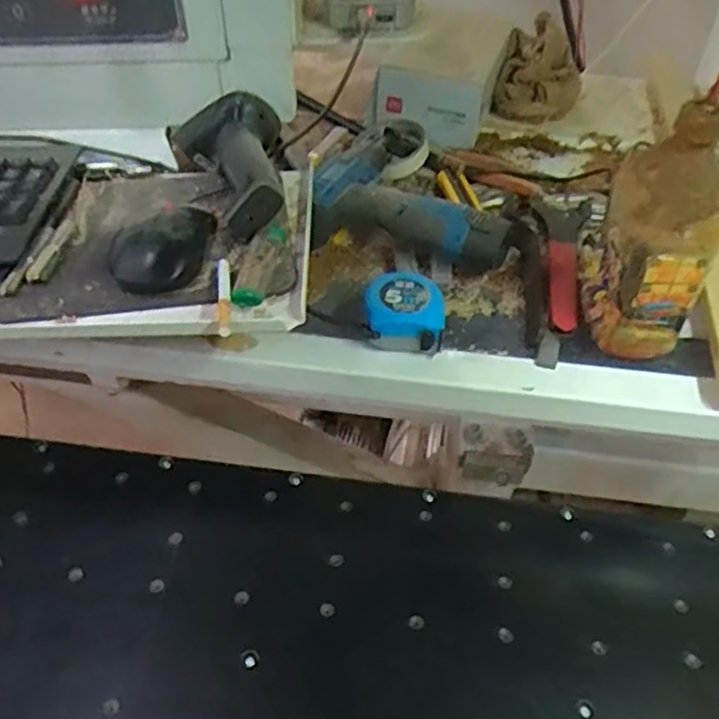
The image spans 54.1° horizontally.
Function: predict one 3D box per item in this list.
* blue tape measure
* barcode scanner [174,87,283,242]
[{"bbox_3d":[0.038,-0.038,0.591,0.066,0.047,0.061,6,44,4],"label":"blue tape measure"},{"bbox_3d":[-0.106,-0.159,0.568,0.093,0.053,0.160,-7,45,-6],"label":"barcode scanner"}]

